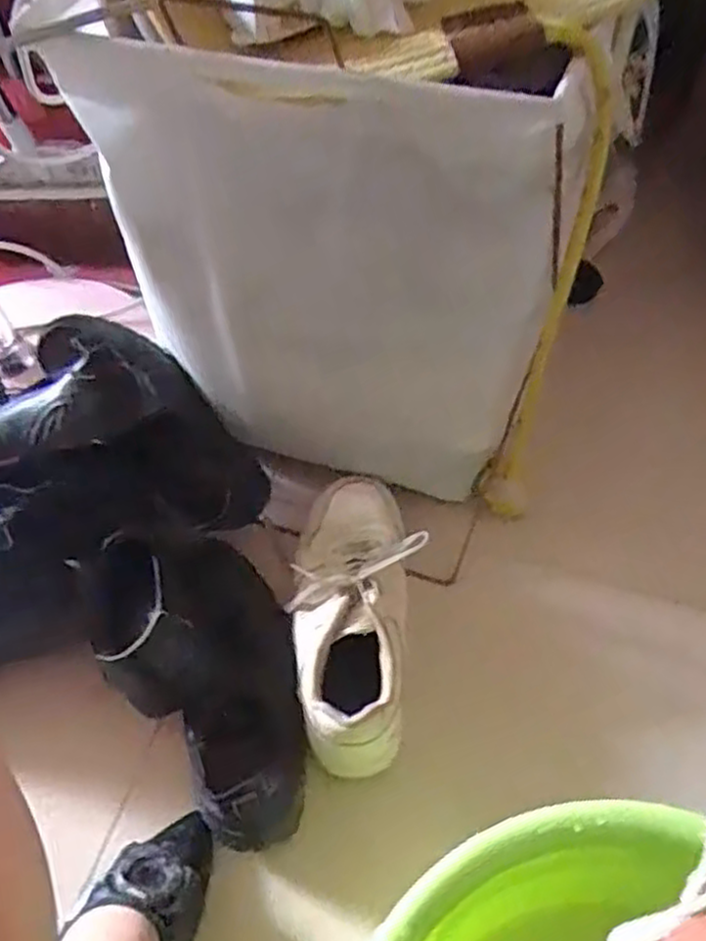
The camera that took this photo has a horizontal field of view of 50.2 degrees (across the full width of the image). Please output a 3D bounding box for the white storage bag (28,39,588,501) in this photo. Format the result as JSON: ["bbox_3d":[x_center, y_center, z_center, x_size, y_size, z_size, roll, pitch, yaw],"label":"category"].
[{"bbox_3d":[-0.024,-0.134,0.602,0.334,0.380,0.071,13,57,11],"label":"white storage bag"}]

